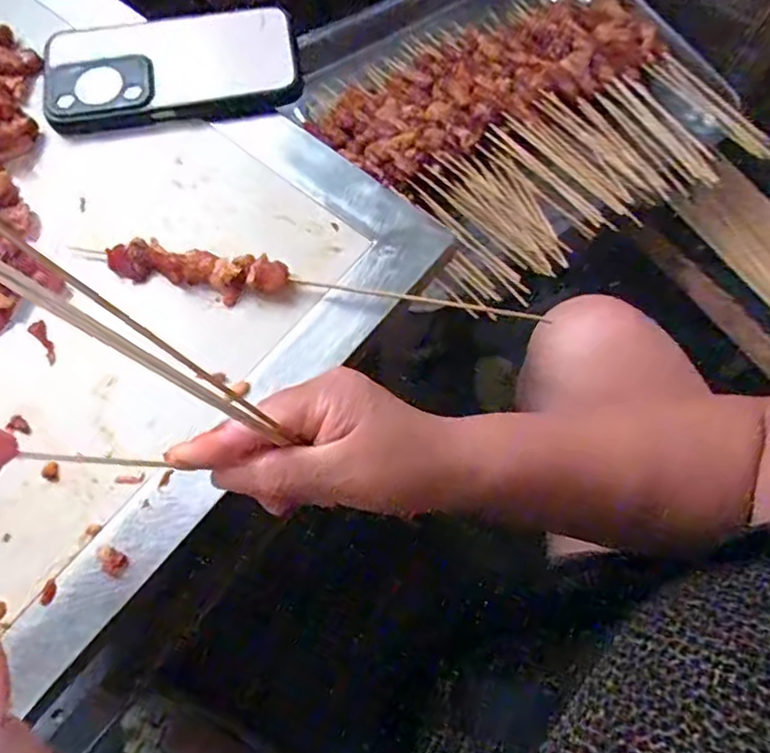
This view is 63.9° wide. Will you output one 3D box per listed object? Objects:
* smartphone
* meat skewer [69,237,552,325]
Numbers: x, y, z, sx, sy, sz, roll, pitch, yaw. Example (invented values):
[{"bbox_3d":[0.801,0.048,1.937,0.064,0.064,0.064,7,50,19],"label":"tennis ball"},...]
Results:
[{"bbox_3d":[-0.145,-0.215,0.422,0.167,0.015,0.083,-10,72,-4],"label":"smartphone"},{"bbox_3d":[-0.049,-0.055,0.368,0.282,0.017,0.027,9,72,3],"label":"meat skewer"}]

